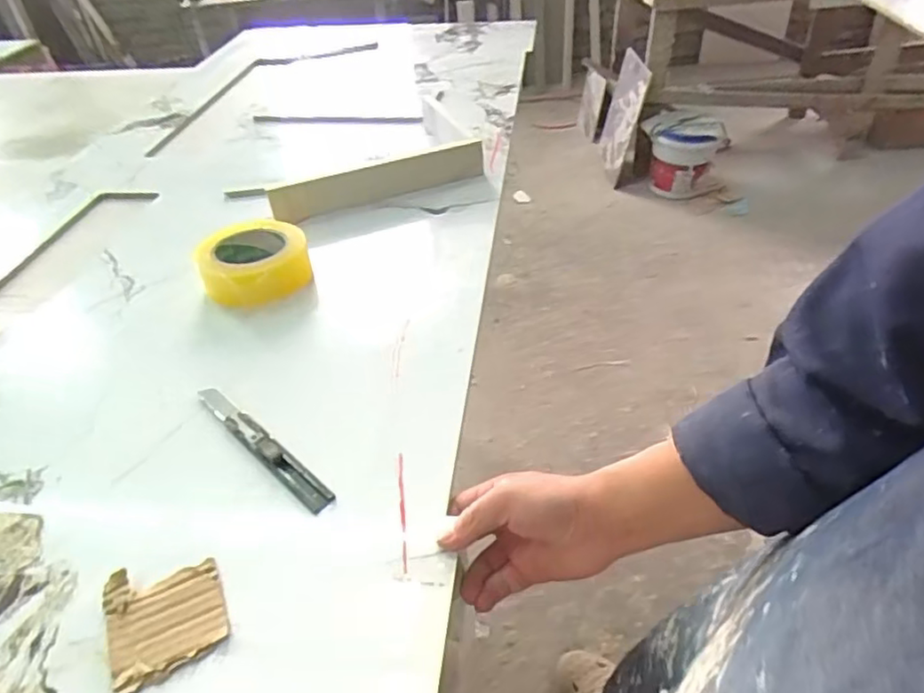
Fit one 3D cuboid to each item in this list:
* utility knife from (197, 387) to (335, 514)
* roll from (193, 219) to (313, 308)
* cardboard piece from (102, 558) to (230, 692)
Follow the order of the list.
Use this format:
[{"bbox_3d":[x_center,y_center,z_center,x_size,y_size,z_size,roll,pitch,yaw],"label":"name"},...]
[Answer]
[{"bbox_3d":[-0.173,0.083,0.537,0.185,0.009,0.024,31,53,34],"label":"utility knife"},{"bbox_3d":[-0.231,-0.091,0.706,0.114,0.056,0.114,-14,42,-9],"label":"roll"},{"bbox_3d":[-0.201,0.180,0.425,0.073,0.010,0.081,-23,44,-18],"label":"cardboard piece"}]

